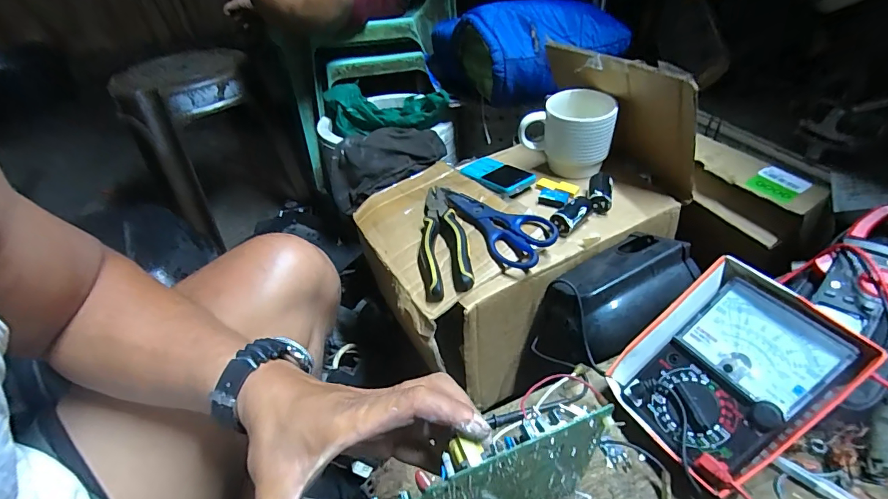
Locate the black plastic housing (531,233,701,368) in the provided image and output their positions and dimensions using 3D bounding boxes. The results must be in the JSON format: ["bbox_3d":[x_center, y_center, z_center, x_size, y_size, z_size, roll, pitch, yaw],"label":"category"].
[{"bbox_3d":[0.188,0.061,0.487,0.181,0.095,0.117,-28,44,-24],"label":"black plastic housing"}]

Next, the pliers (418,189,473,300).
[{"bbox_3d":[-0.001,-0.017,0.536,0.060,0.029,0.189,-4,41,1],"label":"pliers"}]

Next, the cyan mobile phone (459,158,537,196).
[{"bbox_3d":[0.075,-0.111,0.631,0.056,0.013,0.130,-26,34,-18],"label":"cyan mobile phone"}]

